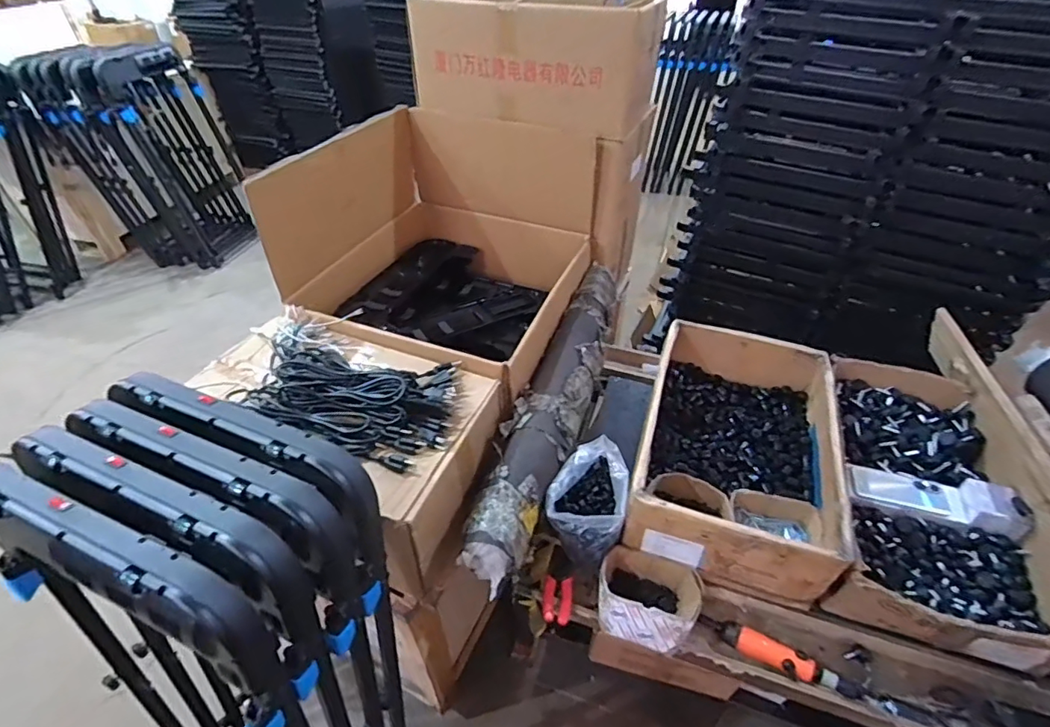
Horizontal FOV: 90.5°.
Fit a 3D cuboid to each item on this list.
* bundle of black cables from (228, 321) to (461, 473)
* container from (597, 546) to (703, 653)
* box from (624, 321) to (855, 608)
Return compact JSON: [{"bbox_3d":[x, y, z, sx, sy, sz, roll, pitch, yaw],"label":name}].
[{"bbox_3d":[-0.353,0.039,0.954,0.482,0.053,0.267,16,45,18],"label":"bundle of black cables"},{"bbox_3d":[0.211,0.418,0.918,0.163,0.150,0.157,0,42,0],"label":"container"},{"bbox_3d":[0.417,0.156,1.053,0.371,0.158,0.521,13,44,15],"label":"box"}]

